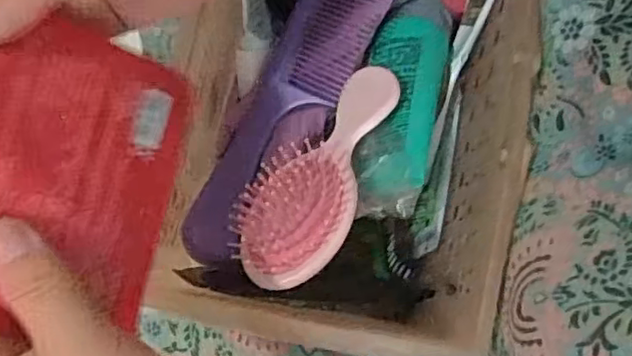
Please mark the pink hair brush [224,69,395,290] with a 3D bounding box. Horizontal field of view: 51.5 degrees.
[{"bbox_3d":[0.002,-0.003,0.349,0.053,0.023,0.130,30,77,6],"label":"pink hair brush"}]

